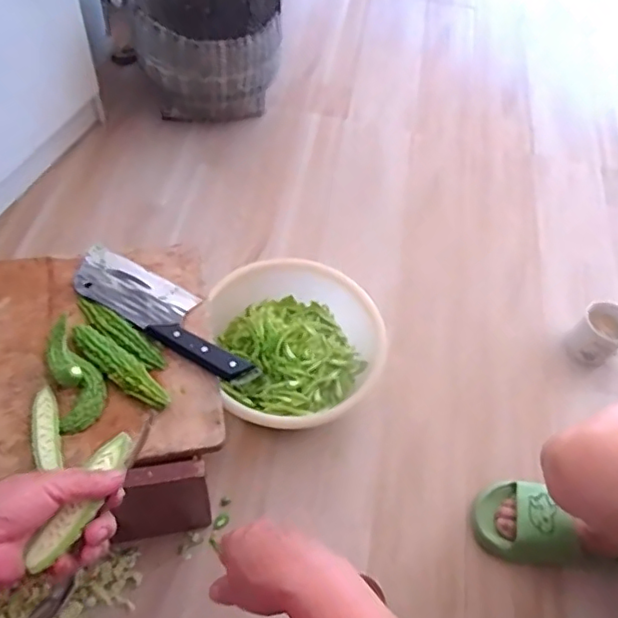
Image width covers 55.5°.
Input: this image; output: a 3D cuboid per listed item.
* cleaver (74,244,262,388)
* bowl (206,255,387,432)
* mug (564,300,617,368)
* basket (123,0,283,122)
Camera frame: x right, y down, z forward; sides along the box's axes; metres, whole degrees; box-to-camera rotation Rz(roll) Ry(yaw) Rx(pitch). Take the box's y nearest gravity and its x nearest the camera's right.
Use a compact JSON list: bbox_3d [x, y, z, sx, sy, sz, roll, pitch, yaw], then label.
[{"bbox_3d":[-0.178,0.002,0.742,0.276,0.023,0.081,29,58,13],"label":"cleaver"},{"bbox_3d":[-0.015,0.060,0.958,0.265,0.101,0.289,3,56,-4],"label":"bowl"},{"bbox_3d":[0.510,0.056,1.015,0.094,0.094,0.109,-33,65,-25],"label":"mug"},{"bbox_3d":[-0.213,-0.581,1.284,0.314,0.236,0.335,-14,60,-13],"label":"basket"}]

